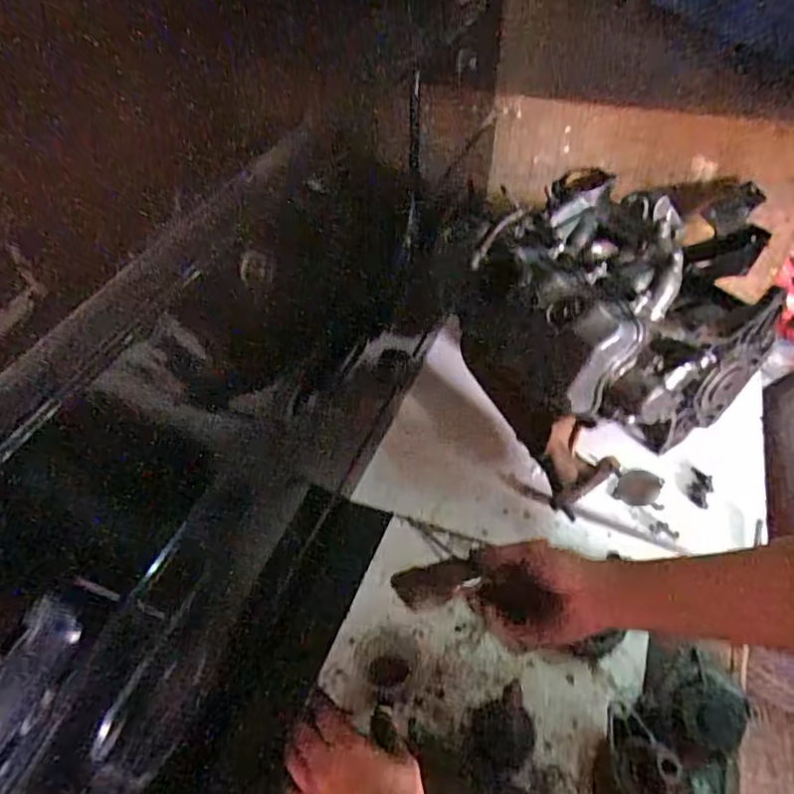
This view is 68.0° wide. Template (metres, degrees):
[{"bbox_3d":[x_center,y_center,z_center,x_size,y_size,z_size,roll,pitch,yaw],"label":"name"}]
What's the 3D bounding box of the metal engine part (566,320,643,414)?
[{"bbox_3d":[0.230,-0.030,0.661,0.046,0.122,0.026,2,38,-30],"label":"metal engine part"}]

